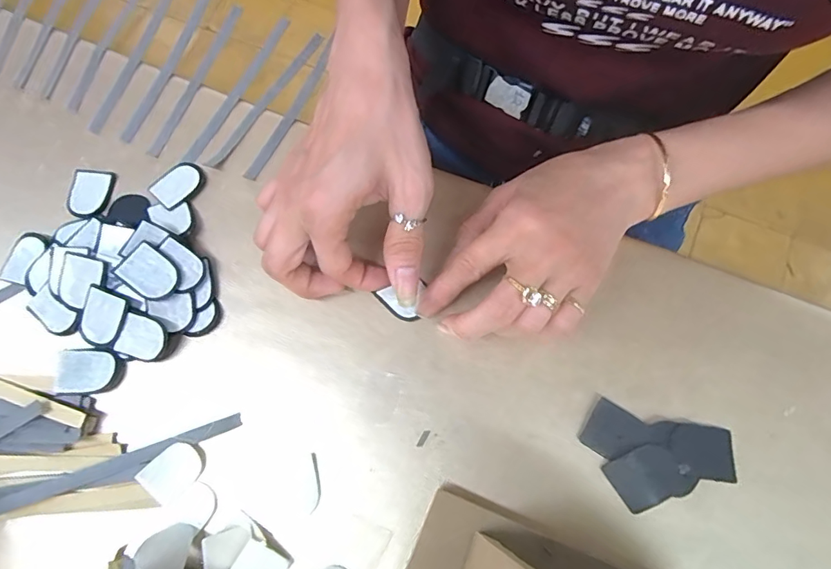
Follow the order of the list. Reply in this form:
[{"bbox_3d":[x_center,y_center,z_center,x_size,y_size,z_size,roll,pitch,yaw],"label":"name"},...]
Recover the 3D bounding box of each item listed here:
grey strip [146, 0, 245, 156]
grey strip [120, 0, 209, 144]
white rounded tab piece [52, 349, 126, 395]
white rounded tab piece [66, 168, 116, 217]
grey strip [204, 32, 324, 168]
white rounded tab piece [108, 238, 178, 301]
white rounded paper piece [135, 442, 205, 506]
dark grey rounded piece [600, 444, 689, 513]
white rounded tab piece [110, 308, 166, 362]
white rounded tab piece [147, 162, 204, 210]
[{"bbox_3d":[-0.157,-0.147,0.329,0.009,0.014,0.128,20,73,8],"label":"grey strip"},{"bbox_3d":[-0.180,-0.162,0.335,0.008,0.016,0.130,21,73,8],"label":"grey strip"},{"bbox_3d":[-0.189,0.050,0.268,0.031,0.012,0.025,-3,71,1],"label":"white rounded tab piece"},{"bbox_3d":[-0.218,-0.061,0.307,0.028,0.004,0.034,10,72,5],"label":"white rounded tab piece"},{"bbox_3d":[-0.105,-0.132,0.326,0.008,0.004,0.128,29,74,11],"label":"grey strip"},{"bbox_3d":[-0.158,-0.006,0.273,0.033,0.004,0.026,41,80,-3],"label":"white rounded tab piece"},{"bbox_3d":[-0.131,0.100,0.249,0.031,0.007,0.023,-42,75,-12],"label":"white rounded paper piece"},{"bbox_3d":[0.121,0.099,0.240,0.036,0.005,0.027,-25,72,-7],"label":"dark grey rounded piece"},{"bbox_3d":[-0.160,0.032,0.270,0.029,0.004,0.026,20,96,10],"label":"white rounded tab piece"},{"bbox_3d":[-0.158,-0.067,0.305,0.027,0.005,0.033,36,76,13],"label":"white rounded tab piece"}]

